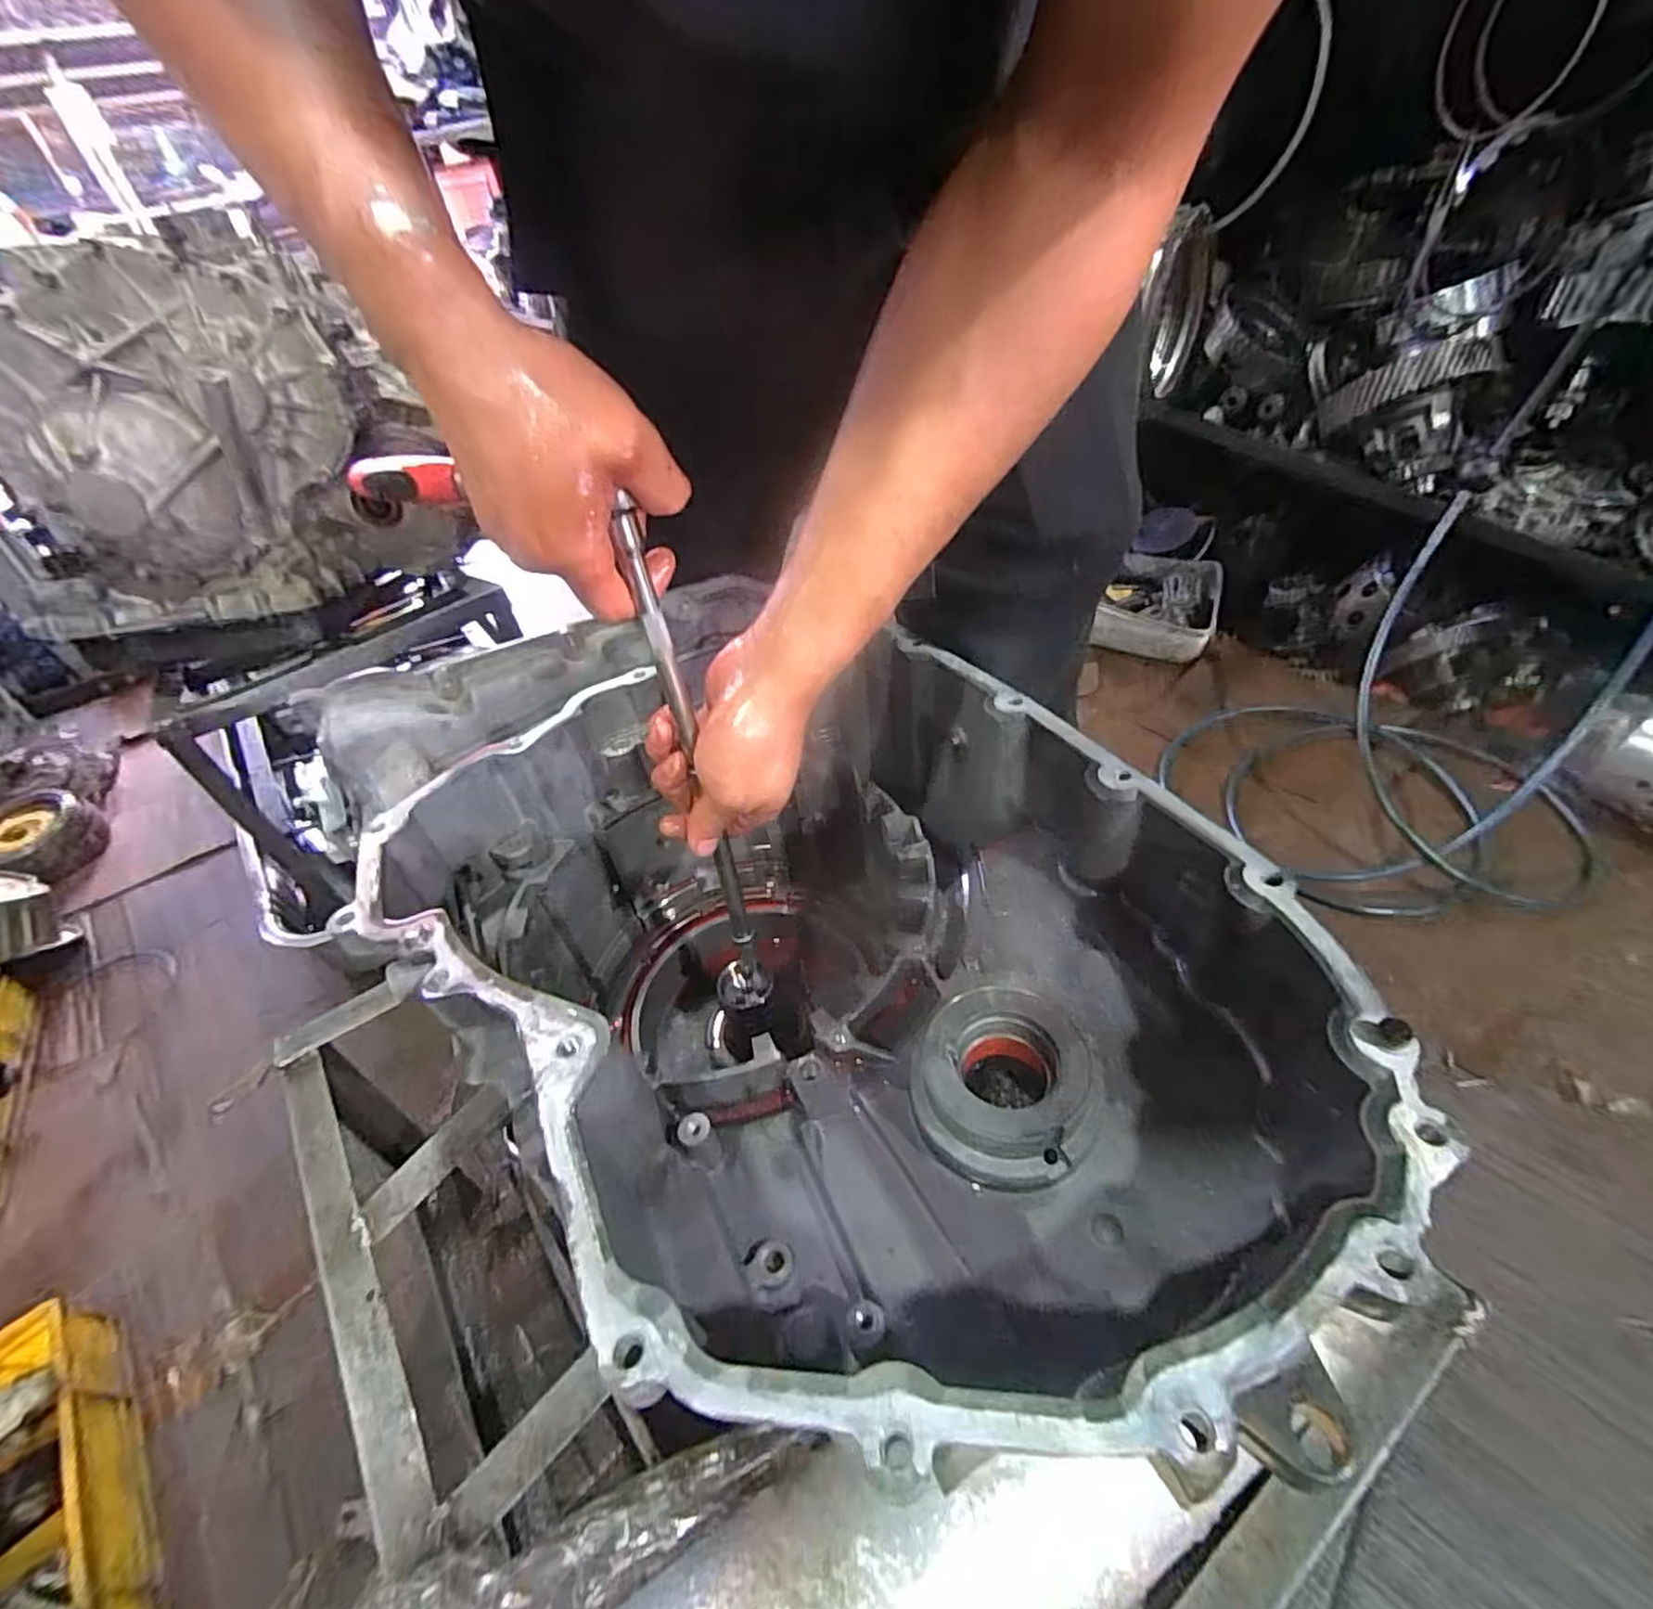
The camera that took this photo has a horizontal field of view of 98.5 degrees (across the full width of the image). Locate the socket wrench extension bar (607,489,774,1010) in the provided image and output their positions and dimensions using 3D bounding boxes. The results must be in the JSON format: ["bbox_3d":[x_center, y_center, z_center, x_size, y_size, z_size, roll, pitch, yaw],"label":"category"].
[{"bbox_3d":[-0.076,0.001,0.419,0.034,0.334,0.025,-8,35,-1],"label":"socket wrench extension bar"}]

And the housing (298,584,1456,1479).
[{"bbox_3d":[-0.016,0.081,0.427,0.344,0.230,0.544,-39,52,-26],"label":"housing"}]

